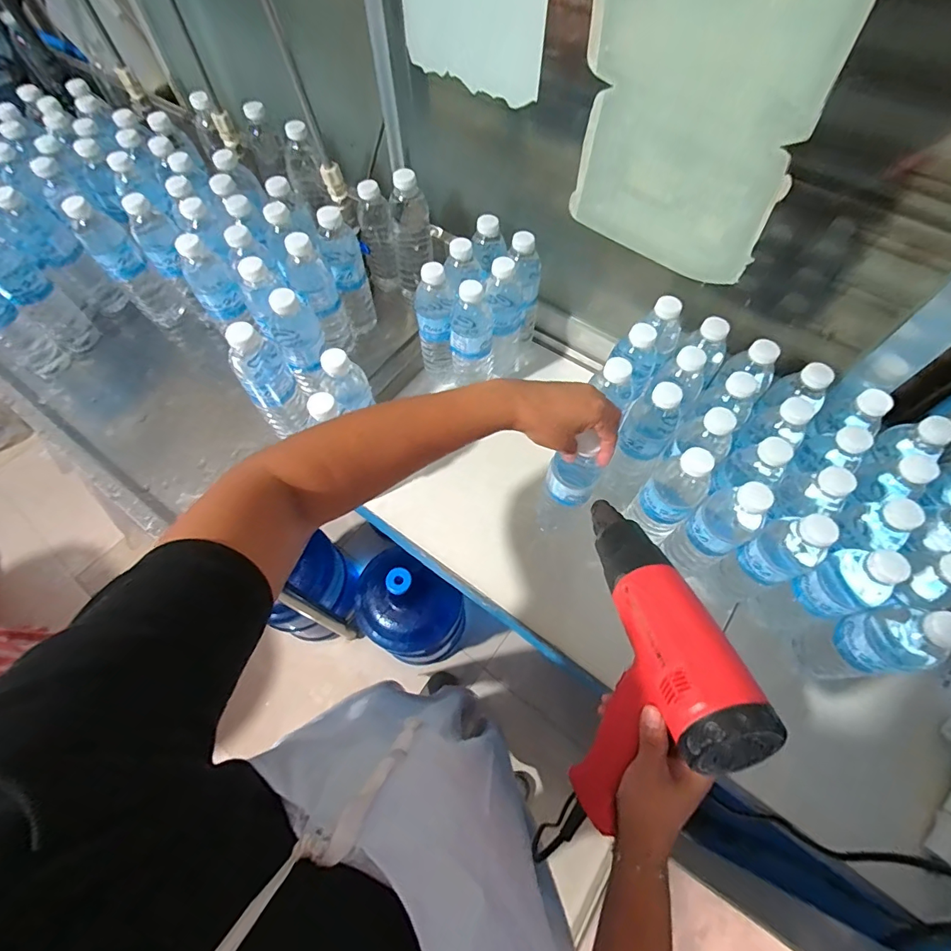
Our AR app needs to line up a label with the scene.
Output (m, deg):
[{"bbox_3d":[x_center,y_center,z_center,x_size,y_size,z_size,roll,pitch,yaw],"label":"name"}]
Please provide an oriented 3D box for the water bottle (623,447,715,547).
[{"bbox_3d":[0.228,0.025,0.540,0.058,0.158,0.065,-39,69,-18],"label":"water bottle"}]

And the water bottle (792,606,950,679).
[{"bbox_3d":[0.404,0.176,0.478,0.058,0.196,0.069,-7,63,-4],"label":"water bottle"}]

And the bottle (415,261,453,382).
[{"bbox_3d":[-0.058,-0.215,0.694,0.054,0.202,0.053,-12,63,-6],"label":"bottle"}]

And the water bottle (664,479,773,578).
[{"bbox_3d":[0.275,0.070,0.539,0.051,0.202,0.057,-30,66,-15],"label":"water bottle"}]

